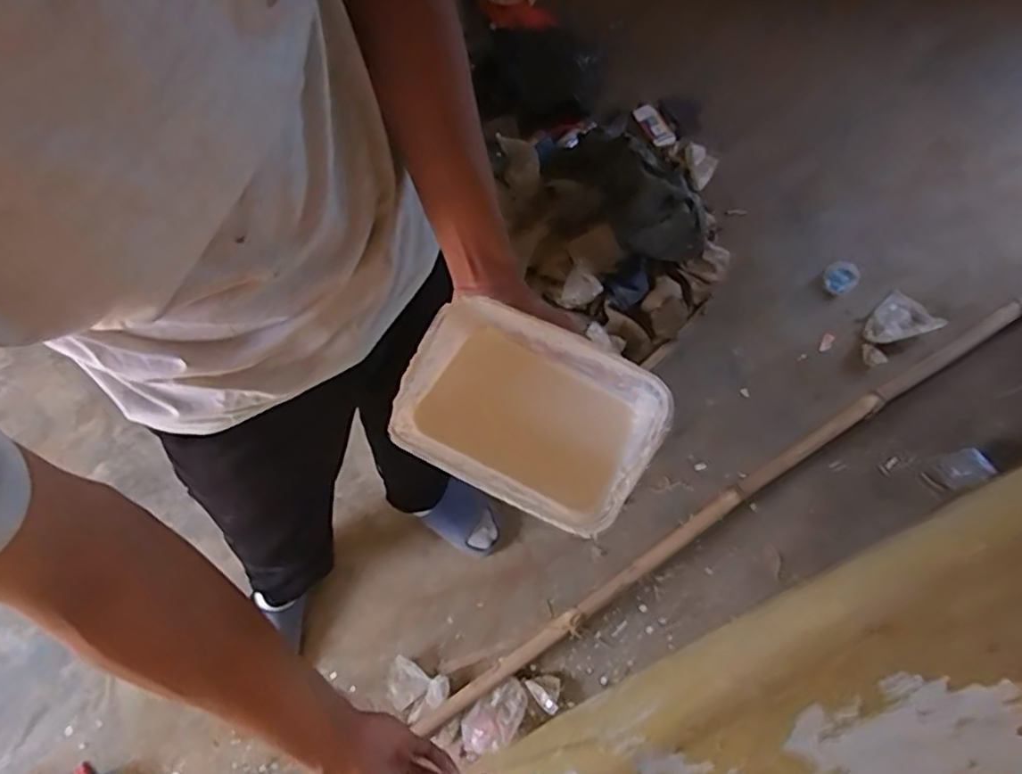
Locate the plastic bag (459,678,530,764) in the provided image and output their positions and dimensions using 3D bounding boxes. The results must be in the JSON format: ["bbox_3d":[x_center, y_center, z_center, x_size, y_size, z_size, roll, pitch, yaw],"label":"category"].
[{"bbox_3d":[-0.032,0.622,1.212,0.151,0.032,0.085,-38,74,-13],"label":"plastic bag"}]

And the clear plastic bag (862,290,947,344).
[{"bbox_3d":[0.891,-0.159,1.511,0.158,0.050,0.125,-18,66,-6],"label":"clear plastic bag"}]

